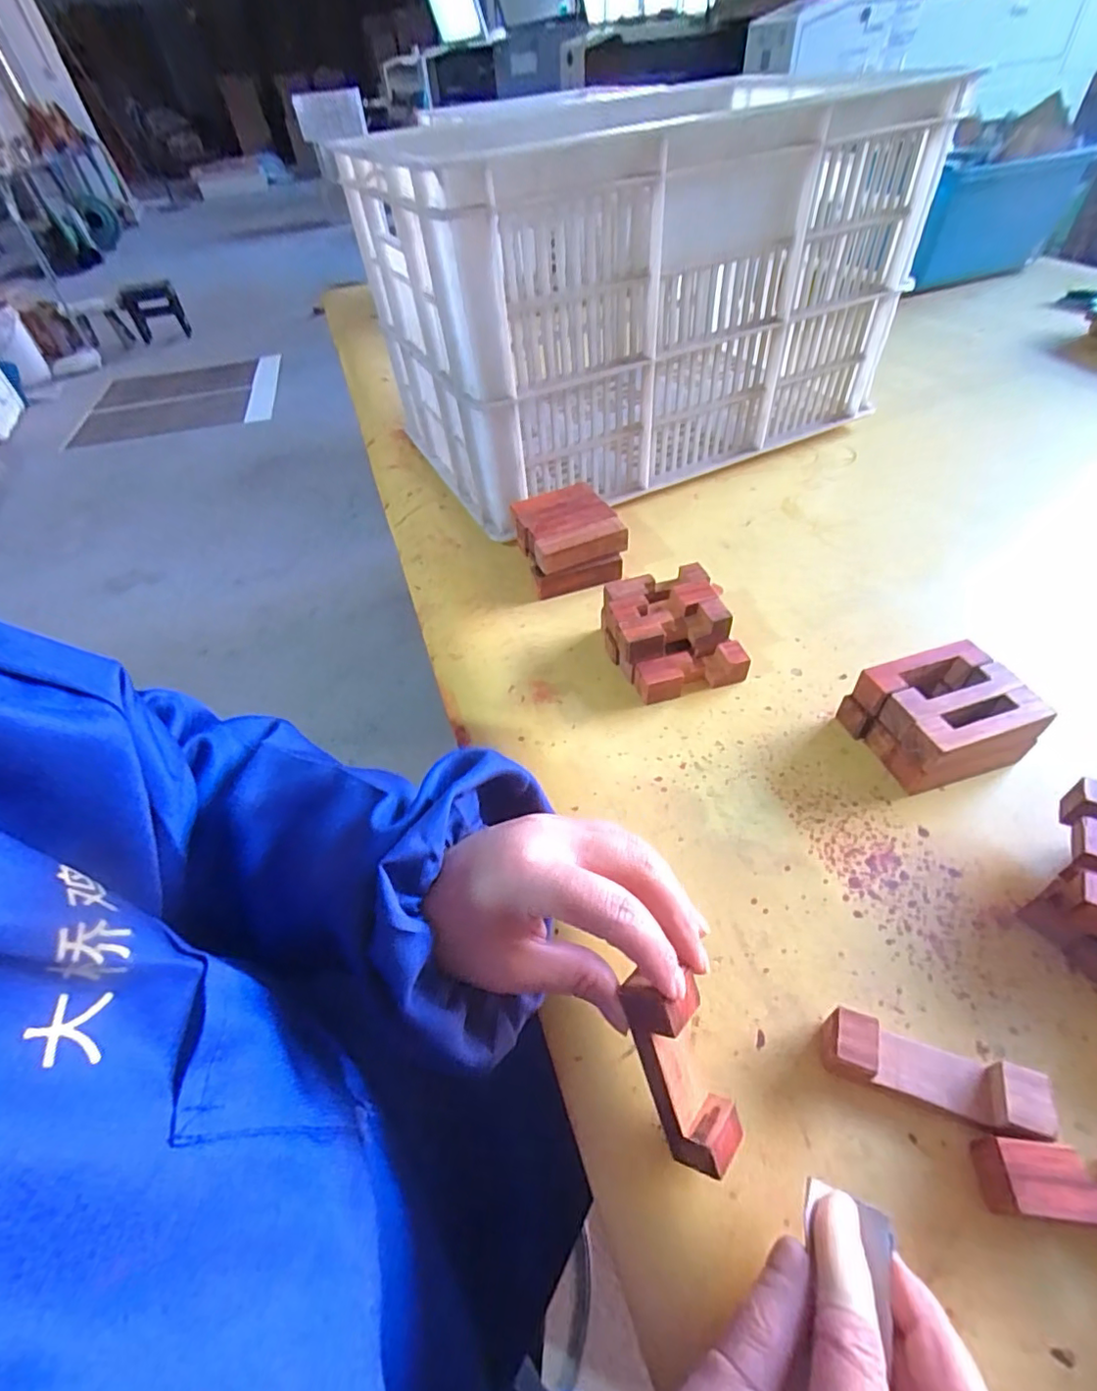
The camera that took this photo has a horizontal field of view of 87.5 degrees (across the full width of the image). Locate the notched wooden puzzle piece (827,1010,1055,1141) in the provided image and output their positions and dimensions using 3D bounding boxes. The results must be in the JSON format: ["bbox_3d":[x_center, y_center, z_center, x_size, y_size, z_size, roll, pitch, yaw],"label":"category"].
[{"bbox_3d":[0.156,0.157,0.237,0.077,0.024,0.024,12,51,17],"label":"notched wooden puzzle piece"}]

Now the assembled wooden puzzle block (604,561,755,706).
[{"bbox_3d":[0.086,-0.046,0.415,0.083,0.046,0.088,-14,48,-6],"label":"assembled wooden puzzle block"}]

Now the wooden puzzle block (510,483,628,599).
[{"bbox_3d":[0.017,-0.136,0.502,0.081,0.048,0.094,-17,49,-8],"label":"wooden puzzle block"}]

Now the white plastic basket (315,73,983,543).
[{"bbox_3d":[0.082,-0.393,0.582,0.451,0.270,0.303,-26,50,-16],"label":"white plastic basket"}]

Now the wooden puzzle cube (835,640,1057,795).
[{"bbox_3d":[0.234,0.013,0.345,0.078,0.046,0.066,-16,48,-8],"label":"wooden puzzle cube"}]

